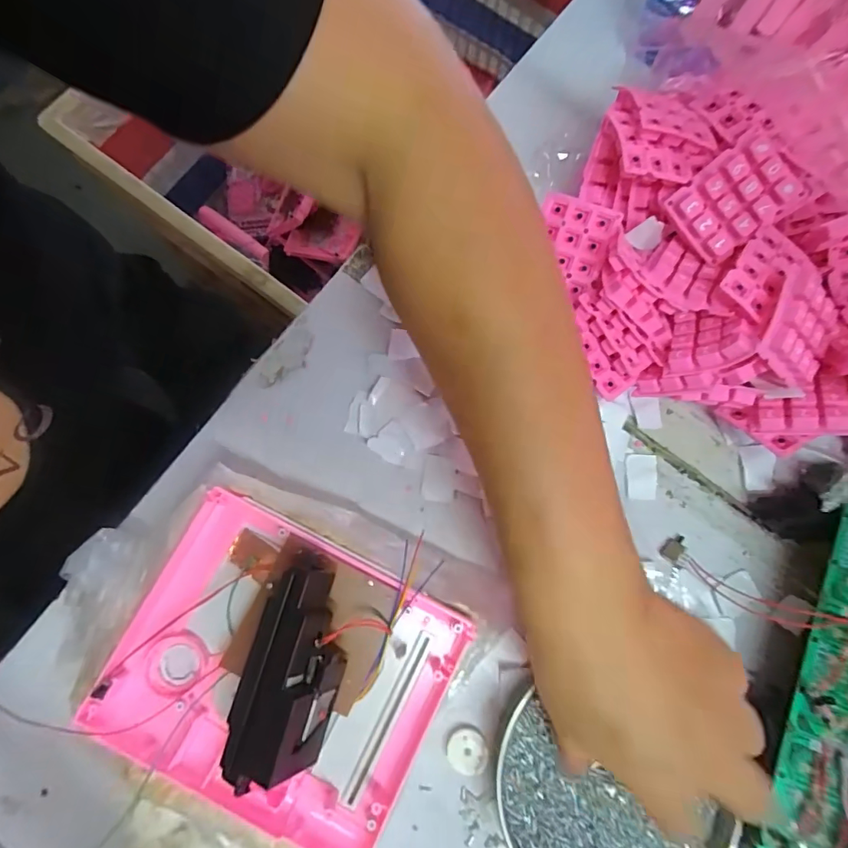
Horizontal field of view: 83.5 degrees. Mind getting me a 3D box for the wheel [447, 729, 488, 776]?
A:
[{"bbox_3d":[0.025,0.192,0.279,0.023,0.010,0.022,1,78,-3],"label":"wheel"}]

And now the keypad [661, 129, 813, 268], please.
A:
[{"bbox_3d":[0.180,-0.130,0.272,0.065,0.014,0.048,-38,102,20],"label":"keypad"}]

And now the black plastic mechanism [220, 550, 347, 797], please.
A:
[{"bbox_3d":[-0.063,0.119,0.236,0.044,0.038,0.095,17,78,1],"label":"black plastic mechanism"}]

